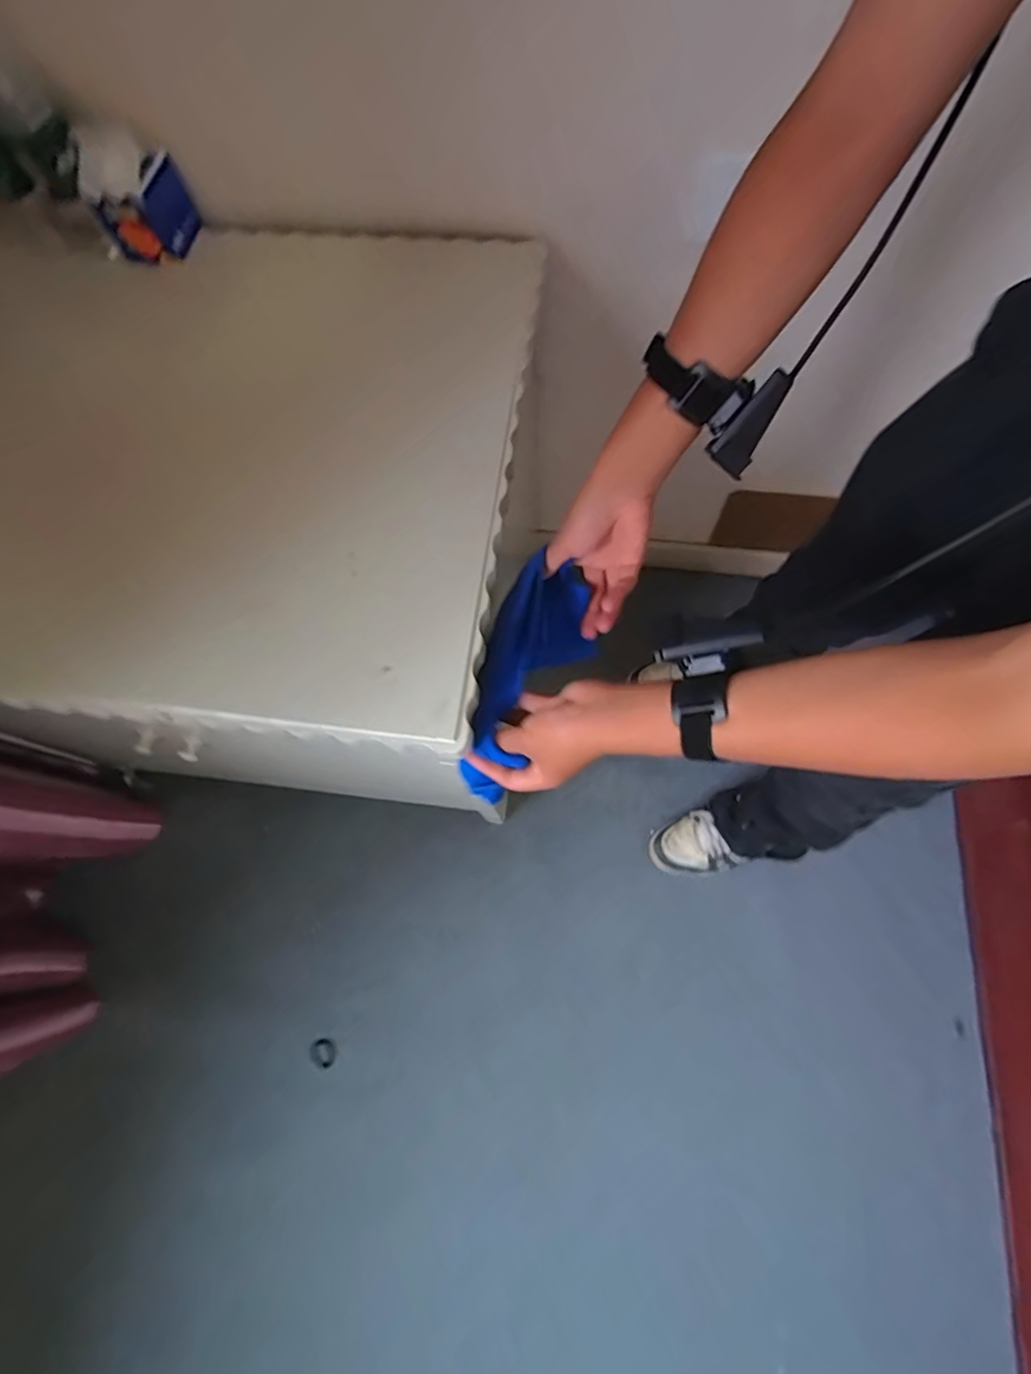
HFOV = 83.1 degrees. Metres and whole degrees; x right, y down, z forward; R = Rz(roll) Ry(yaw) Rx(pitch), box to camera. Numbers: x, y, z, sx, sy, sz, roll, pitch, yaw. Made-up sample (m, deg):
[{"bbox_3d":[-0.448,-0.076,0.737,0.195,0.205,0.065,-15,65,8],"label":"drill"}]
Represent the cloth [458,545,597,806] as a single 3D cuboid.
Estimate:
[{"bbox_3d":[0.007,-0.007,0.537,0.076,0.078,0.220,23,76,10],"label":"cloth"}]

